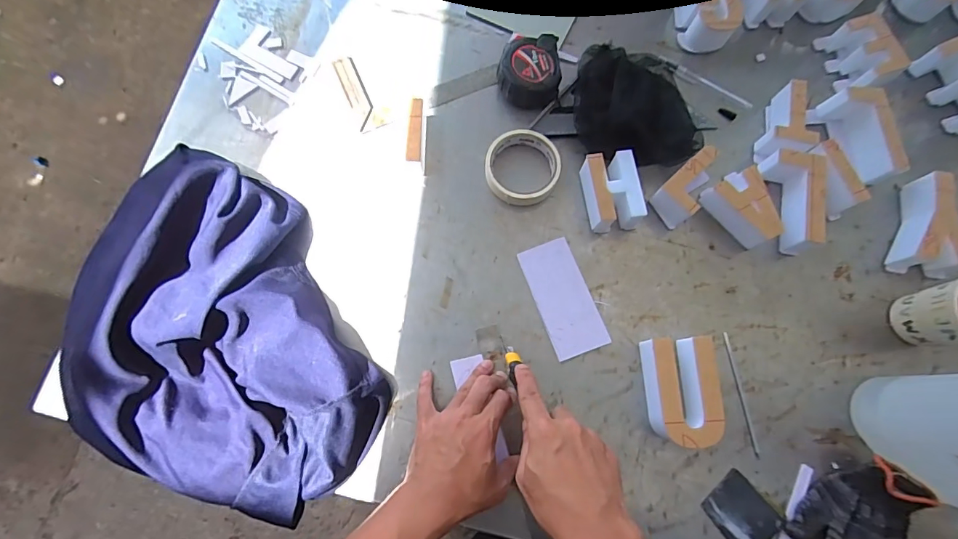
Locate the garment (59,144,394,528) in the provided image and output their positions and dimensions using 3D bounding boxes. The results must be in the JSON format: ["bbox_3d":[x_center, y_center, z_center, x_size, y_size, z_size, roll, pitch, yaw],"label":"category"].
[{"bbox_3d":[-0.279,0.067,0.473,0.266,0.070,0.396,-28,78,-9],"label":"garment"}]

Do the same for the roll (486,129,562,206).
[{"bbox_3d":[0.053,-0.120,0.550,0.088,0.030,0.091,0,76,-2],"label":"roll"}]

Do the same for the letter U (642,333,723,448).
[{"bbox_3d":[0.216,0.129,0.484,0.064,0.045,0.110,-4,77,-2],"label":"letter U"}]

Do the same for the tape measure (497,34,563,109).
[{"bbox_3d":[0.063,-0.245,0.574,0.078,0.042,0.085,-4,77,-2],"label":"tape measure"}]

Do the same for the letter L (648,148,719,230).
[{"bbox_3d":[0.251,-0.098,0.540,0.088,0.048,0.048,-42,81,-10],"label":"letter L"}]

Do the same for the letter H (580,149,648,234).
[{"bbox_3d":[0.156,-0.091,0.534,0.056,0.050,0.086,-9,77,-3],"label":"letter H"}]

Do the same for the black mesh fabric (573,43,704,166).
[{"bbox_3d":[0.196,-0.198,0.556,0.156,0.064,0.151,8,76,1],"label":"black mesh fabric"}]

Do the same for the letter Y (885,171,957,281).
[{"bbox_3d":[0.522,-0.052,0.527,0.067,0.050,0.121,7,76,0],"label":"letter Y"}]

